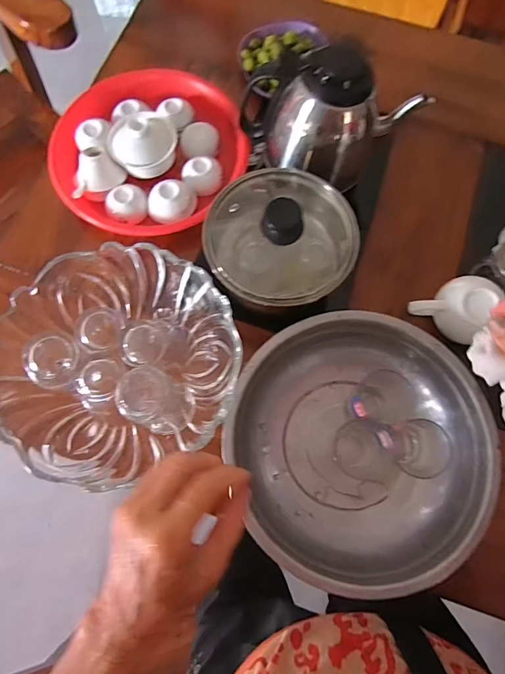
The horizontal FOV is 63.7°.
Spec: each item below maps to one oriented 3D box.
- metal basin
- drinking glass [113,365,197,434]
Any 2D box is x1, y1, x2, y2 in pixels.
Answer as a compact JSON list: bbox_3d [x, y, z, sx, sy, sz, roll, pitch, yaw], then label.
[{"bbox_3d":[0.104,0.112,0.427,0.242,0.078,0.250,0,74,-1],"label":"metal basin"},{"bbox_3d":[-0.087,0.060,0.377,0.053,0.090,0.048,18,74,4],"label":"drinking glass"}]

